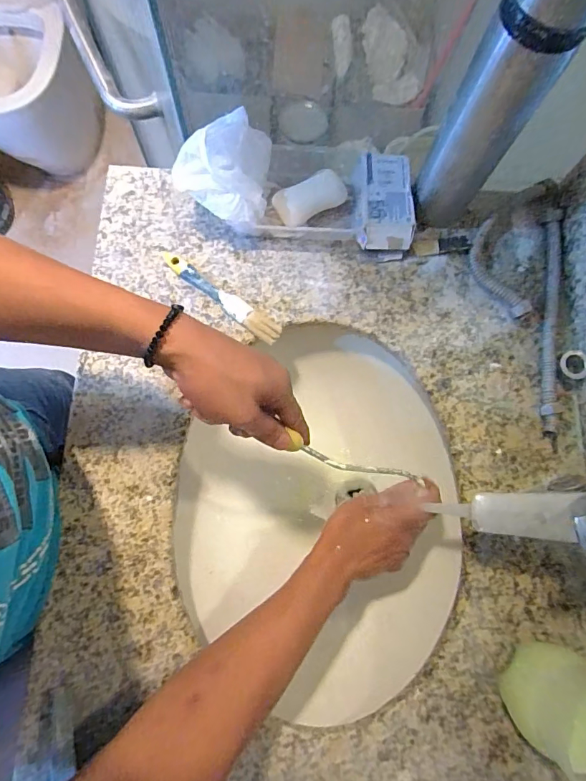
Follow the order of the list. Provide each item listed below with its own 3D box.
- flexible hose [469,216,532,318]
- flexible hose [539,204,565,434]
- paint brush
[{"bbox_3d":[0.249,-0.151,0.535,0.043,0.021,0.134,-13,77,-4],"label":"flexible hose"},{"bbox_3d":[0.317,-0.089,0.527,0.026,0.018,0.288,8,76,0],"label":"flexible hose"},{"bbox_3d":[-0.088,-0.115,0.522,0.173,0.014,0.030,36,78,7],"label":"paint brush"}]

